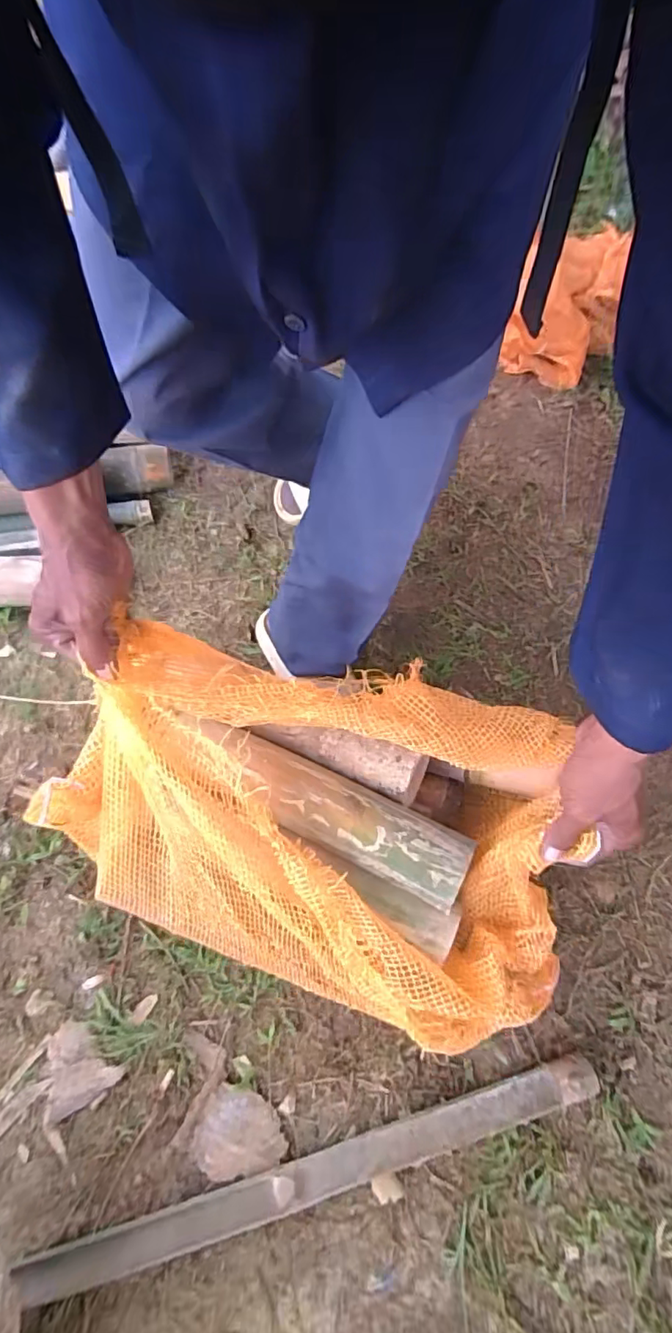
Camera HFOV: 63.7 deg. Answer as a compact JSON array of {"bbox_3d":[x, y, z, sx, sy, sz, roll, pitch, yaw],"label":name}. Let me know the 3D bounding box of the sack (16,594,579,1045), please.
[{"bbox_3d":[0.004,0.153,0.530,0.494,0.262,0.320,12,62,5],"label":"sack"}]

